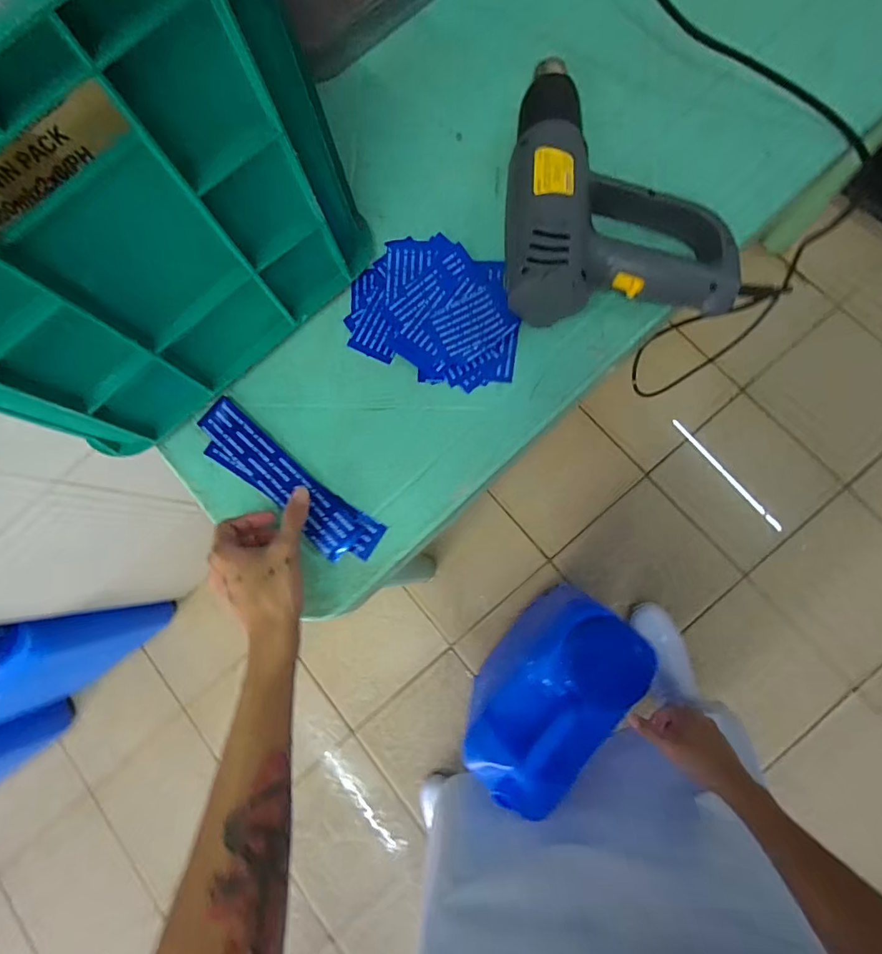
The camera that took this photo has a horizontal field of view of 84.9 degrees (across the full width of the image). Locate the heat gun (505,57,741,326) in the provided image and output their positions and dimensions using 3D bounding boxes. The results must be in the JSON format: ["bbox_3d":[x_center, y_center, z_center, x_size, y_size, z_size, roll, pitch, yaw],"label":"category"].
[{"bbox_3d":[0.152,-0.266,0.446,0.195,0.070,0.255,-5,81,6],"label":"heat gun"}]

